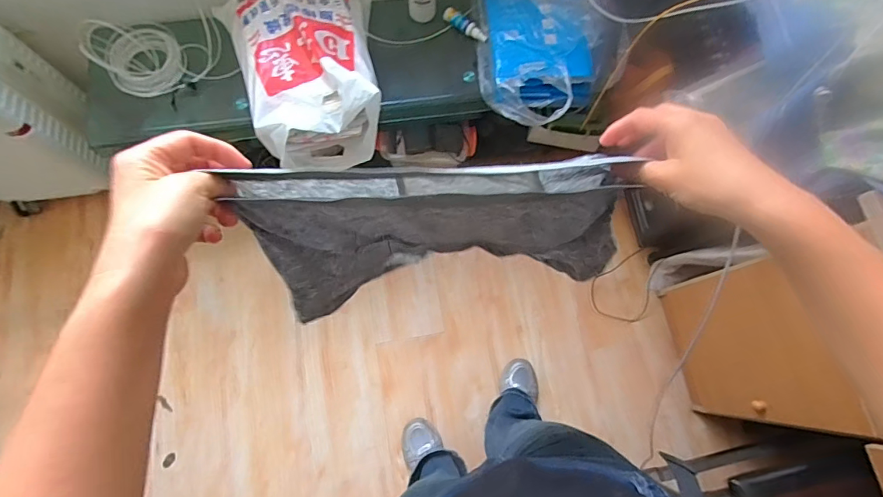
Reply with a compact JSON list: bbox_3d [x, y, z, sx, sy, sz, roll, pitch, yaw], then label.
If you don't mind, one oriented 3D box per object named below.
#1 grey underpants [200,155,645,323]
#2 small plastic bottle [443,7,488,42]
[{"bbox_3d":[0.012,-0.008,0.429,0.327,0.222,0.076,-9,75,-4],"label":"grey underpants"},{"bbox_3d":[0.057,-0.516,1.037,0.117,0.022,0.032,37,77,8],"label":"small plastic bottle"}]

